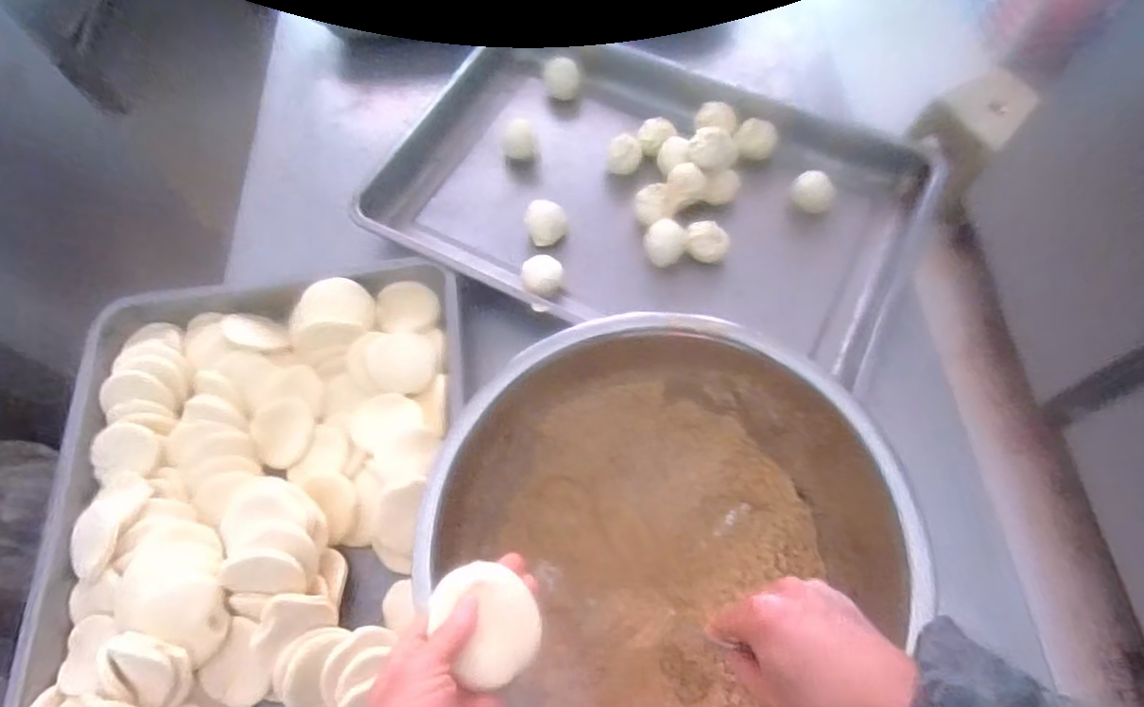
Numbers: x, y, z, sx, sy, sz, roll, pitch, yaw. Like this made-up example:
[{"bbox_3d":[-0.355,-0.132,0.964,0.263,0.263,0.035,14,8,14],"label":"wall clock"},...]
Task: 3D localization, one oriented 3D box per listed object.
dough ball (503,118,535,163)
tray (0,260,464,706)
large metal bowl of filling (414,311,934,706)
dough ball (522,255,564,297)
[{"bbox_3d":[-0.068,-0.275,0.810,0.042,0.033,0.041,-1,65,1],"label":"dough ball"},{"bbox_3d":[-0.290,0.179,0.576,0.394,0.068,0.601,-8,65,-2],"label":"tray"},{"bbox_3d":[0.070,0.157,0.530,0.343,0.160,0.349,-1,65,1],"label":"large metal bowl of filling"},{"bbox_3d":[-0.032,-0.081,0.705,0.045,0.039,0.046,-1,65,1],"label":"dough ball"}]

